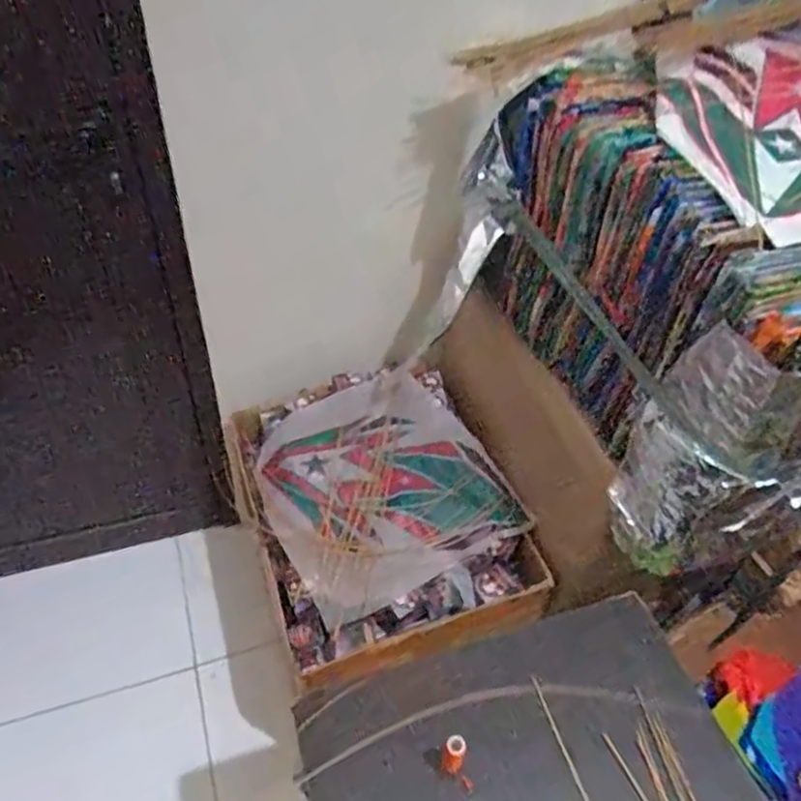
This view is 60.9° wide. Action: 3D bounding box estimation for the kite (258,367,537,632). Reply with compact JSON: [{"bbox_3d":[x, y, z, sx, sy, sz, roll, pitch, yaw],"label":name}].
[{"bbox_3d":[-0.048,0.139,1.216,0.387,0.077,0.429,-20,51,-22],"label":"kite"}]

